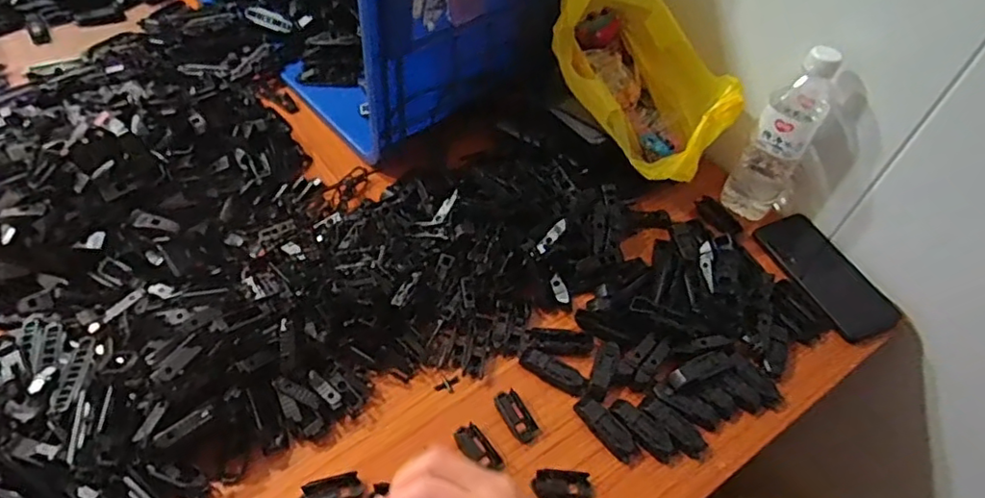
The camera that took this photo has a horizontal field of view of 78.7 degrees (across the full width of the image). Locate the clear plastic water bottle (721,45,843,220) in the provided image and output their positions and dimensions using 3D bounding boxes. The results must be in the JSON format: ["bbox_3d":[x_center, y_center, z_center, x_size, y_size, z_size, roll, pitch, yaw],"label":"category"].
[{"bbox_3d":[0.326,-0.121,0.669,0.067,0.205,0.065,33,55,20],"label":"clear plastic water bottle"}]

